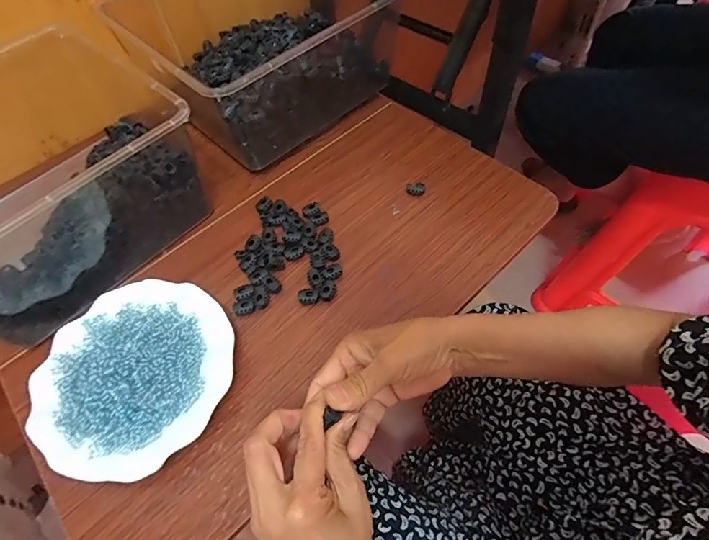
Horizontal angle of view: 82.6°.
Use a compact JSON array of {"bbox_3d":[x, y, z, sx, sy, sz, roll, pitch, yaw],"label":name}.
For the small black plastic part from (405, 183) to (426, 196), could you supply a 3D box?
[{"bbox_3d":[0.076,-0.099,0.502,0.022,0.011,0.015,3,58,3],"label":"small black plastic part"}]

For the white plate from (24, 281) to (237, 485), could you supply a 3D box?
[{"bbox_3d":[-0.210,0.096,0.388,0.176,0.036,0.181,-1,58,1],"label":"white plate"}]

